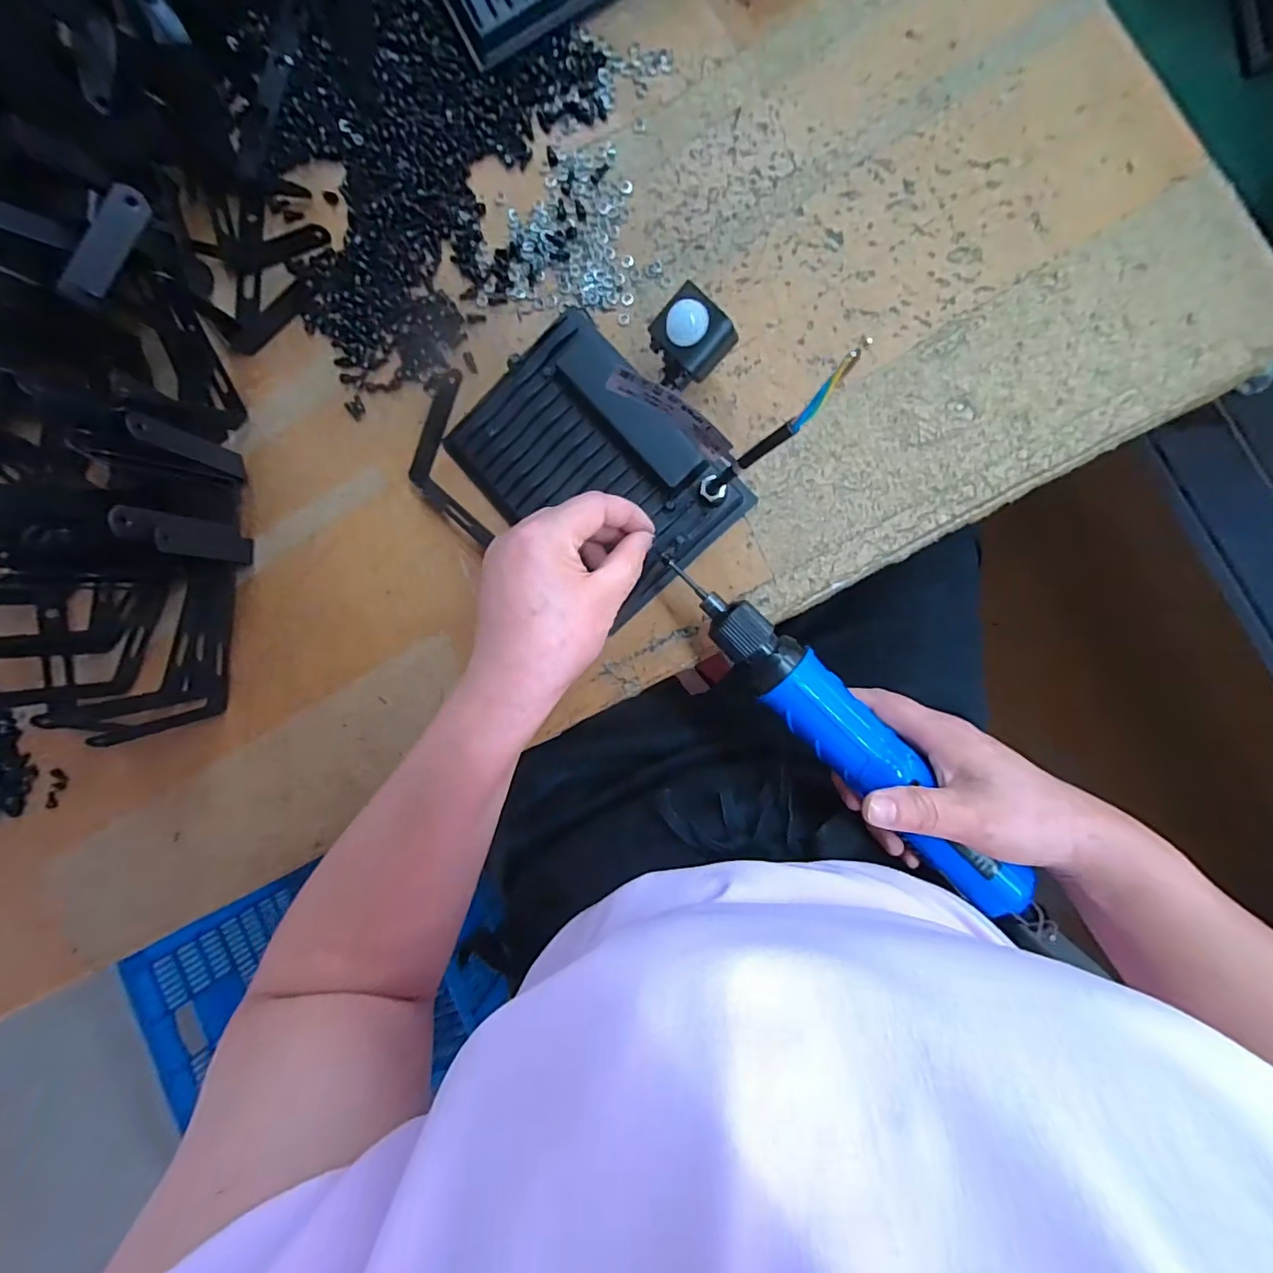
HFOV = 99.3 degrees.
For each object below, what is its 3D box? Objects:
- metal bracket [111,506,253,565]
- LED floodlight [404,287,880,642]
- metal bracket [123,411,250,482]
[{"bbox_3d":[-0.303,-0.068,0.371,0.018,0.095,0.026,9,93,9],"label":"metal bracket"},{"bbox_3d":[-0.028,-0.125,0.341,0.195,0.057,0.198,40,97,7],"label":"LED floodlight"},{"bbox_3d":[-0.303,-0.129,0.372,0.006,0.085,0.021,-16,88,9],"label":"metal bracket"}]

